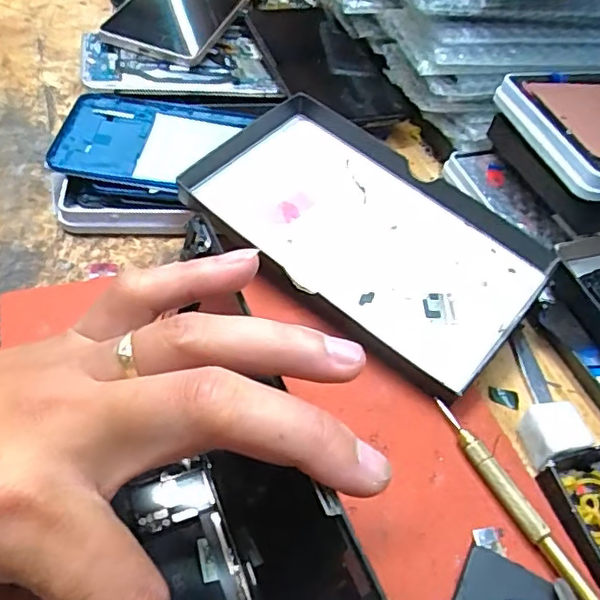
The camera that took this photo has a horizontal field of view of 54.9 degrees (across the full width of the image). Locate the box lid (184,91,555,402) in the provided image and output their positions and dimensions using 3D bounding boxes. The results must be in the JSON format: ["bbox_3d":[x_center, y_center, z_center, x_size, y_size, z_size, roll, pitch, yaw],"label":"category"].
[{"bbox_3d":[0.032,-0.039,0.301,0.178,0.025,0.104,33,60,22],"label":"box lid"}]

